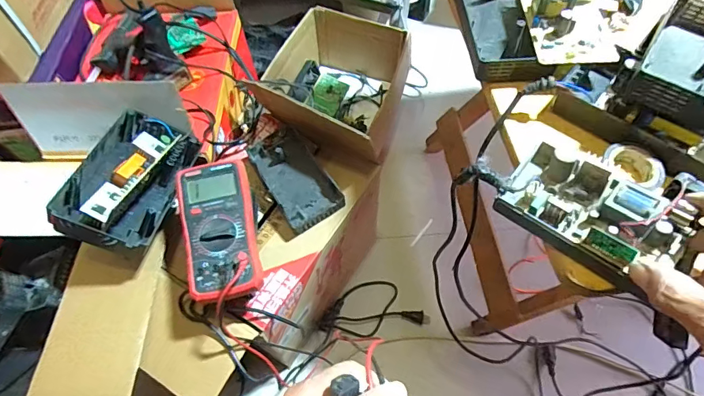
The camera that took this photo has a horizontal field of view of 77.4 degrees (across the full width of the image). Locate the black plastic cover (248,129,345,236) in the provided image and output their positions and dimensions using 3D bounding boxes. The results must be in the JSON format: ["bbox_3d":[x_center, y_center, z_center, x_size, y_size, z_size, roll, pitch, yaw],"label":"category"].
[{"bbox_3d":[-0.088,-0.033,0.693,0.091,0.024,0.170,-28,63,-14],"label":"black plastic cover"}]

